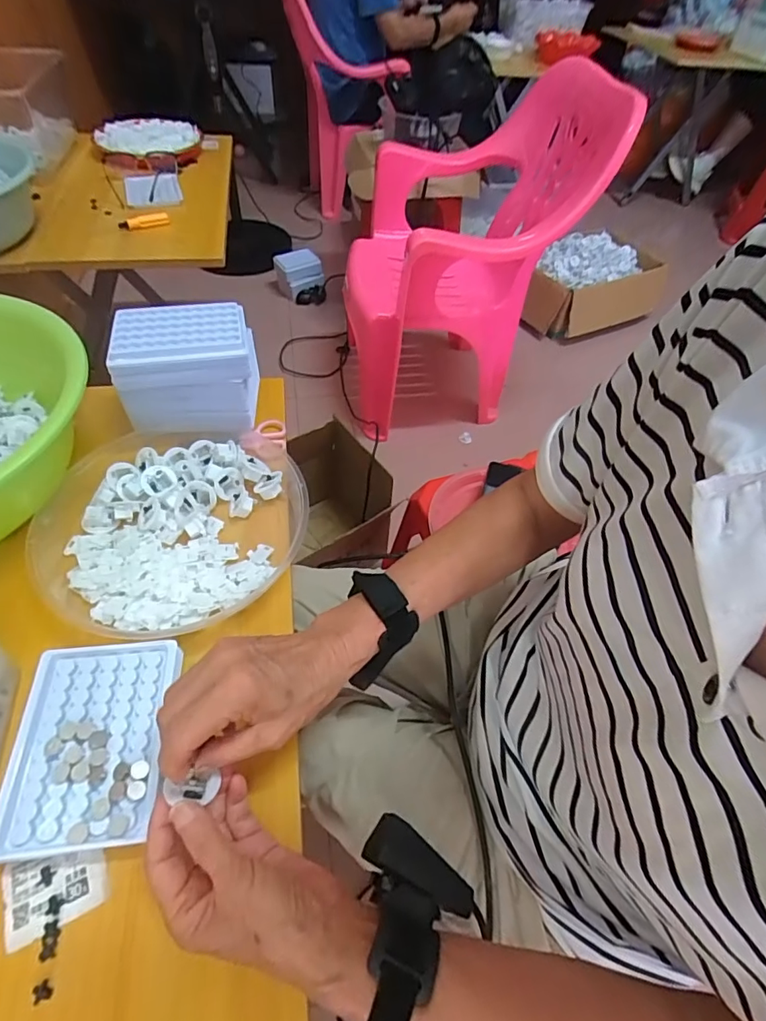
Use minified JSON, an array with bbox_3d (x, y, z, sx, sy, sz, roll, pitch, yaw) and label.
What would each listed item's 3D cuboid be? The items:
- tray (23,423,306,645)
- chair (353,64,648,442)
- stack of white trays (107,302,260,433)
[{"bbox_3d":[-0.202,0.006,0.475,0.245,0.046,0.251,2,53,-2],"label":"tray"},{"bbox_3d":[0.181,-0.557,1.161,0.517,0.643,0.485,-6,54,-8],"label":"chair"},{"bbox_3d":[-0.202,-0.153,0.524,0.136,0.098,0.093,-9,54,-10],"label":"stack of white trays"}]

